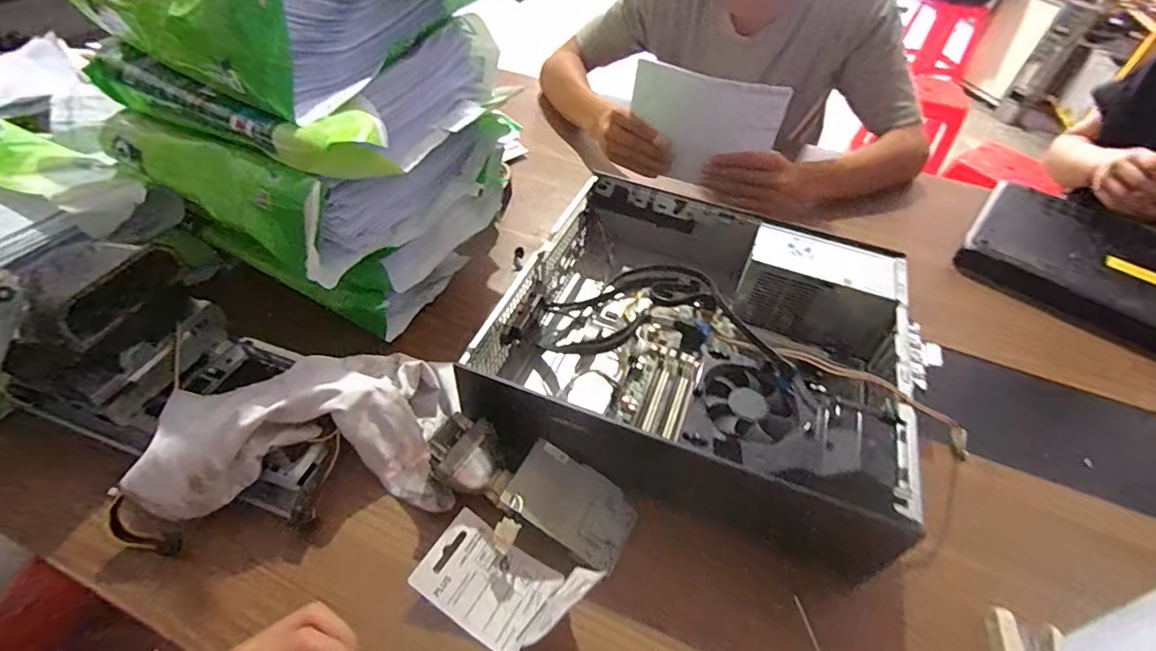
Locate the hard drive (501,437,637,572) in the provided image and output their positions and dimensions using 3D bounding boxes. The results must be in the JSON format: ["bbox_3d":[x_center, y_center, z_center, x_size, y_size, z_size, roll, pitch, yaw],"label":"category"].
[{"bbox_3d":[-0.003,0.148,0.437,0.106,0.006,0.064,35,59,1],"label":"hard drive"}]

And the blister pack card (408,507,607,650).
[{"bbox_3d":[-0.057,0.199,0.412,0.119,0.022,0.084,24,49,18],"label":"blister pack card"}]

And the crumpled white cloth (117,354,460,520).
[{"bbox_3d":[-0.226,0.078,0.453,0.245,0.079,0.147,-1,48,-4],"label":"crumpled white cloth"}]

